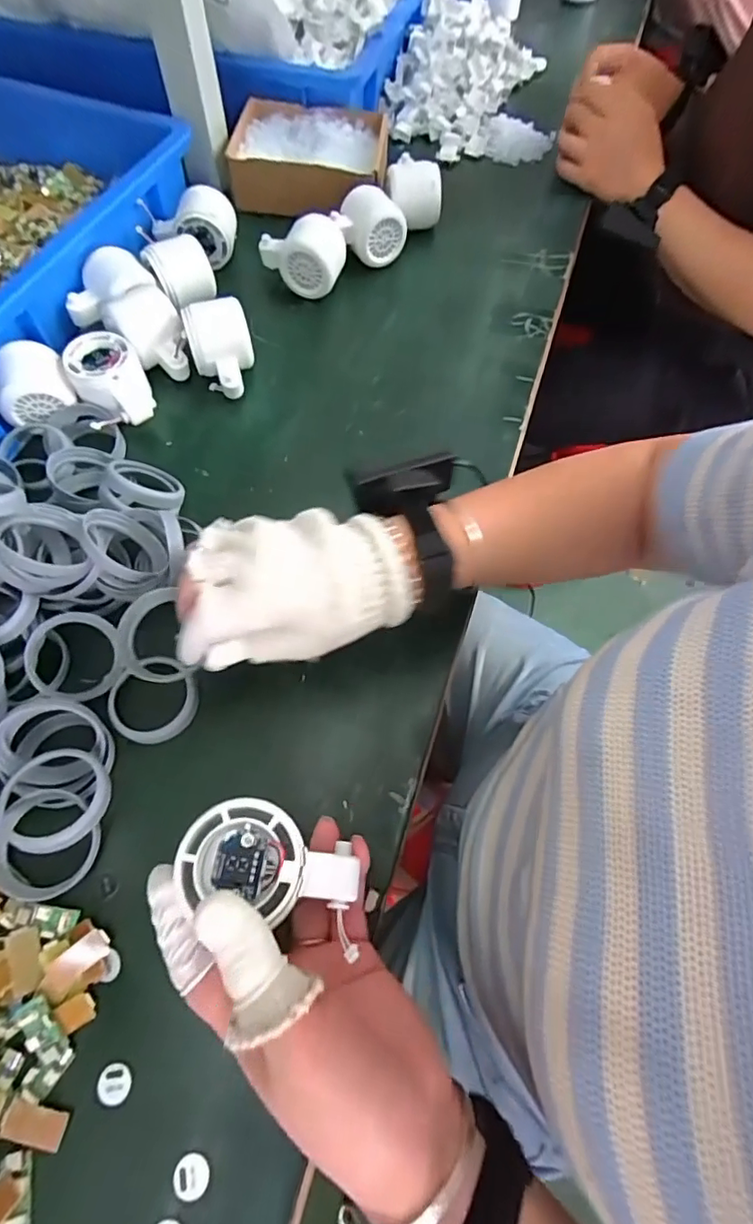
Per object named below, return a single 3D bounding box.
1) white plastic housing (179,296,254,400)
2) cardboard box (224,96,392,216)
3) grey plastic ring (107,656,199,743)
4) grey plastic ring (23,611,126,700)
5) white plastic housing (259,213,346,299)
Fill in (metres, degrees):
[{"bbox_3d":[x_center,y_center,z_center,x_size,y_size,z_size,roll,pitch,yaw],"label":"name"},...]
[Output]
[{"bbox_3d":[-0.138,-0.234,0.477,0.054,0.051,0.074,-13,66,-9],"label":"white plastic housing"},{"bbox_3d":[-0.077,-0.523,0.616,0.169,0.048,0.142,9,64,2],"label":"cardboard box"},{"bbox_3d":[-0.150,0.059,0.358,0.058,0.012,0.056,1,65,-3],"label":"grey plastic ring"},{"bbox_3d":[-0.203,0.030,0.360,0.058,0.007,0.058,3,82,-22],"label":"grey plastic ring"},{"bbox_3d":[-0.075,-0.358,0.535,0.080,0.052,0.056,7,64,1],"label":"white plastic housing"}]

